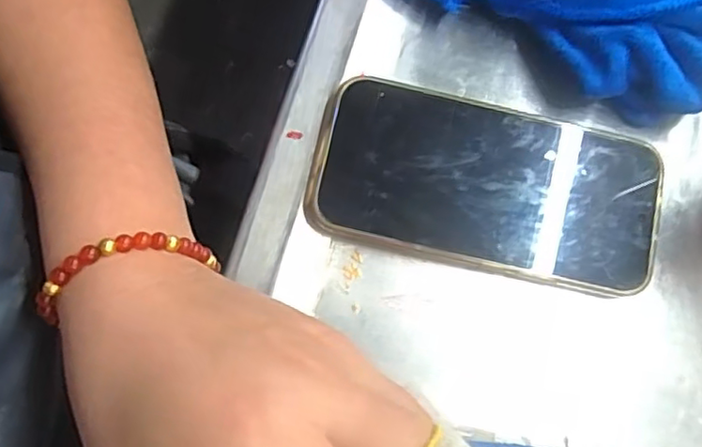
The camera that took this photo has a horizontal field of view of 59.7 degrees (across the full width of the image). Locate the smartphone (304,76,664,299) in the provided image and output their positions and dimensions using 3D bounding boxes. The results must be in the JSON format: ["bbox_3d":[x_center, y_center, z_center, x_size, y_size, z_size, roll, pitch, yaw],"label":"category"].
[{"bbox_3d":[0.063,-0.018,0.285,0.158,0.015,0.078,12,77,2],"label":"smartphone"}]

